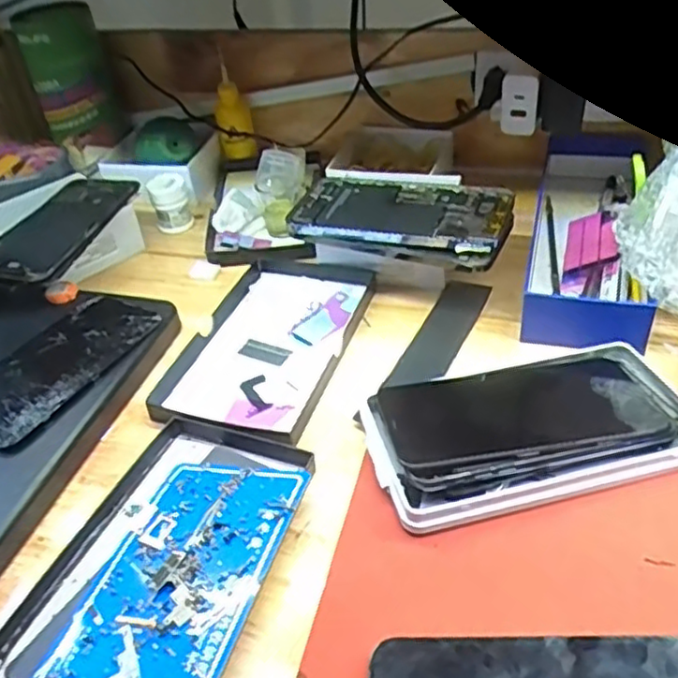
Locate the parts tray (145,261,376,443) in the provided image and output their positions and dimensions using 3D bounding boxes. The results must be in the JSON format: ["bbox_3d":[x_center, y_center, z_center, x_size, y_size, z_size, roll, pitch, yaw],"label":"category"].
[{"bbox_3d":[-0.046,-0.001,0.504,0.107,0.014,0.180,9,42,19],"label":"parts tray"}]

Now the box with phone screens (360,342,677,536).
[{"bbox_3d":[0.111,0.046,0.404,0.187,0.027,0.111,-15,40,-10],"label":"box with phone screens"}]

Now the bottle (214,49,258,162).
[{"bbox_3d":[-0.104,-0.223,0.679,0.033,0.096,0.026,-13,39,-7],"label":"bottle"}]

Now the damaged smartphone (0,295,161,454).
[{"bbox_3d":[-0.191,0.016,0.468,0.071,0.008,0.141,23,47,20],"label":"damaged smartphone"}]

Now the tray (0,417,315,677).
[{"bbox_3d":[-0.084,0.111,0.355,0.111,0.016,0.177,11,42,21],"label":"tray"}]

